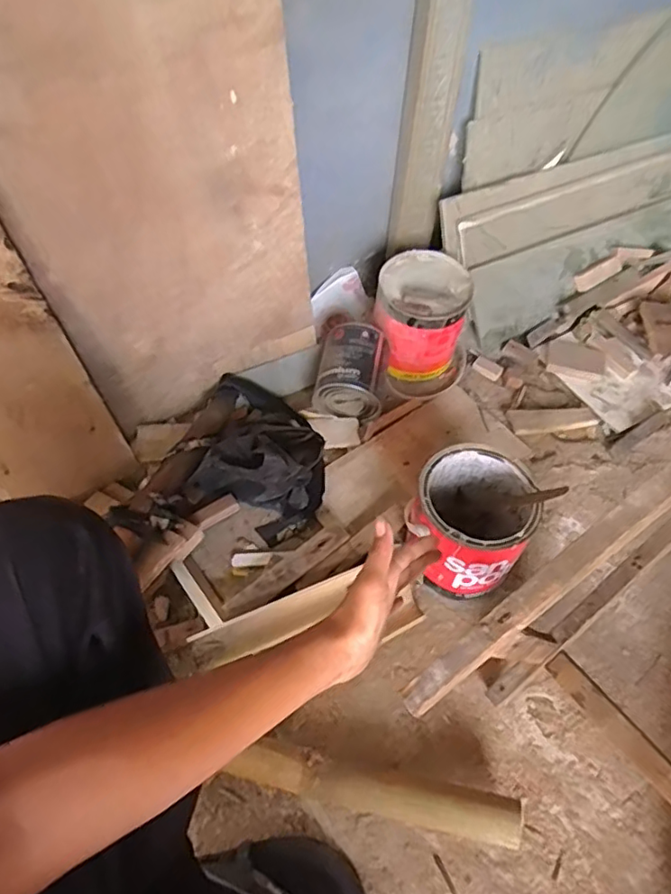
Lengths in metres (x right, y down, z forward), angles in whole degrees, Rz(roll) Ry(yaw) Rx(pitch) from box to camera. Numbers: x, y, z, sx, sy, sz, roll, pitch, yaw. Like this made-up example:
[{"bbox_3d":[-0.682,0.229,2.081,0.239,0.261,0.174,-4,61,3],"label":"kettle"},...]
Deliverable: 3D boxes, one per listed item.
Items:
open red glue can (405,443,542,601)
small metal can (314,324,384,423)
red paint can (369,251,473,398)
[{"bbox_3d":[0.175,0.102,0.777,0.146,0.159,0.158,1,54,-2],"label":"open red glue can"},{"bbox_3d":[0.027,-0.122,0.952,0.111,0.108,0.124,9,56,6],"label":"small metal can"},{"bbox_3d":[0.148,-0.209,0.989,0.164,0.145,0.189,15,56,10],"label":"red paint can"}]

